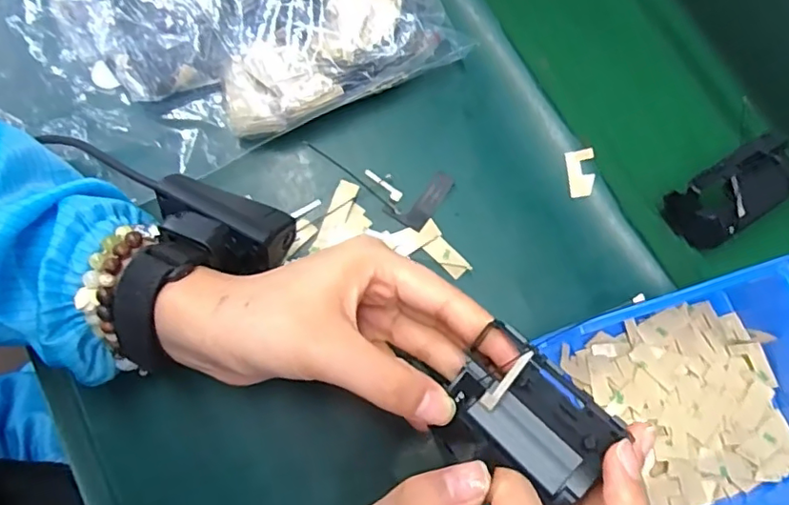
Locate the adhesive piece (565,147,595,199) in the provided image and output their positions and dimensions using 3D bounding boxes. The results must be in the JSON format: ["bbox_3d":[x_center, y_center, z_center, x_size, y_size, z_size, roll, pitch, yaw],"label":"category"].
[{"bbox_3d":[0.118,-0.050,0.357,0.016,0.005,0.030,-7,83,12],"label":"adhesive piece"}]

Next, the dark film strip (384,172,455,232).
[{"bbox_3d":[0.017,-0.035,0.359,0.024,0.006,0.041,38,77,8],"label":"dark film strip"}]

